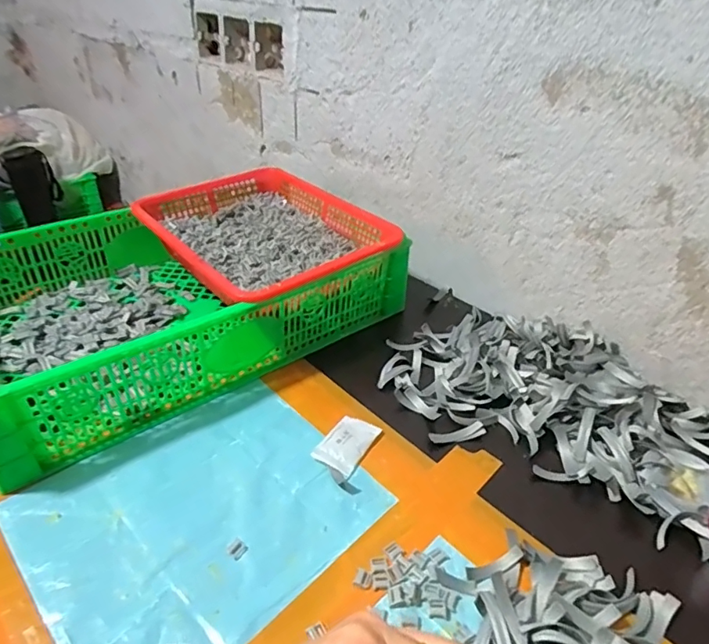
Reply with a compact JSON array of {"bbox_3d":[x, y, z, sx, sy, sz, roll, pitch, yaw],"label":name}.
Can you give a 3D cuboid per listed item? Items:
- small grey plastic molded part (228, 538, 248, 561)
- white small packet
[{"bbox_3d":[-0.089,0.173,0.385,0.013,0.004,0.013,27,41,30],"label":"small grey plastic molded part"},{"bbox_3d":[-0.007,0.115,0.470,0.040,0.010,0.072,21,39,25],"label":"white small packet"}]

